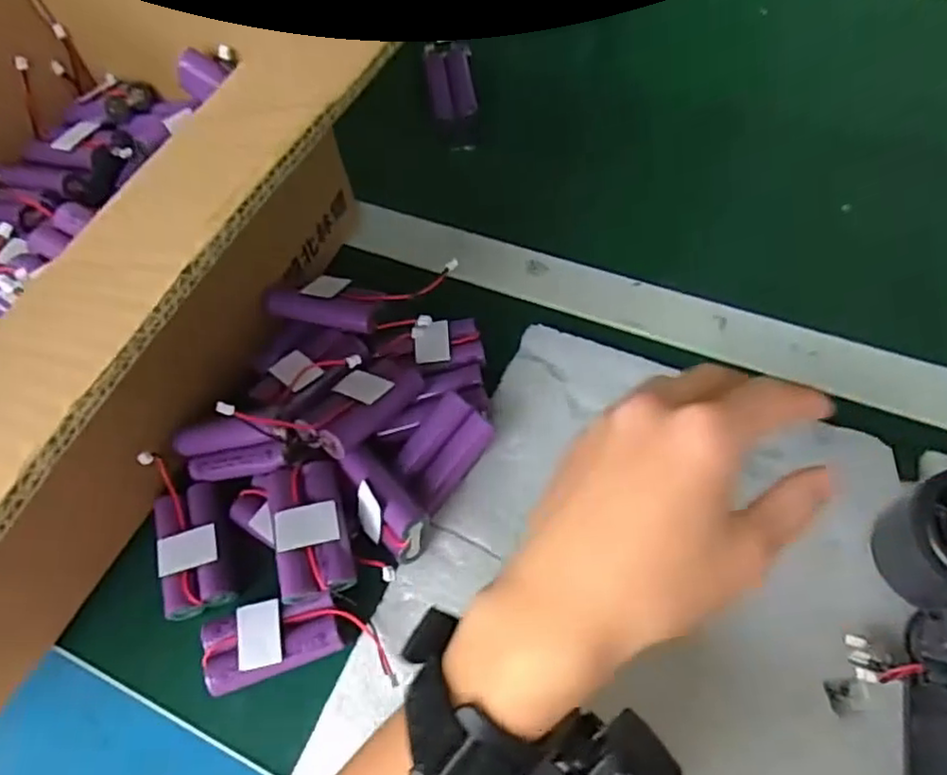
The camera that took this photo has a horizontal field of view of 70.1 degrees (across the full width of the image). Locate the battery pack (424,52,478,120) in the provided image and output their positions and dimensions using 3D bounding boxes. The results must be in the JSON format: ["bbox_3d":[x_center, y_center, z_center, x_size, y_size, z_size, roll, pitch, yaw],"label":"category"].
[{"bbox_3d":[-0.017,-0.241,0.548,0.035,0.023,0.070,-10,58,0],"label":"battery pack"}]

